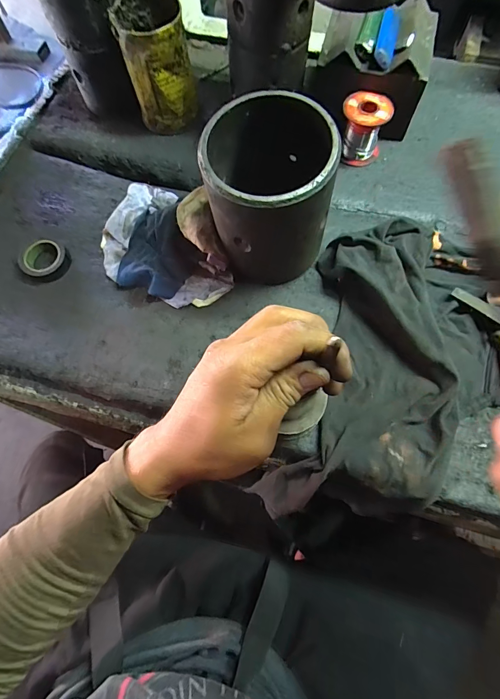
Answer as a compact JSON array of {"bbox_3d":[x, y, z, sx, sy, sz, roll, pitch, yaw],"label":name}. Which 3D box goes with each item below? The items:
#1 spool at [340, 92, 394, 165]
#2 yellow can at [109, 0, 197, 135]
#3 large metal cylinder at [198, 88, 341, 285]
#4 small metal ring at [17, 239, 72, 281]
[{"bbox_3d":[0.130,-0.253,0.410,0.053,0.055,0.051,11,69,6],"label":"spool"},{"bbox_3d":[-0.106,-0.331,0.414,0.069,0.110,0.080,-11,68,-3],"label":"yellow can"},{"bbox_3d":[0.017,-0.139,0.330,0.109,0.126,0.115,-3,68,0],"label":"large metal cylinder"},{"bbox_3d":[-0.225,-0.098,0.393,0.043,0.018,0.049,35,73,14],"label":"small metal ring"}]

